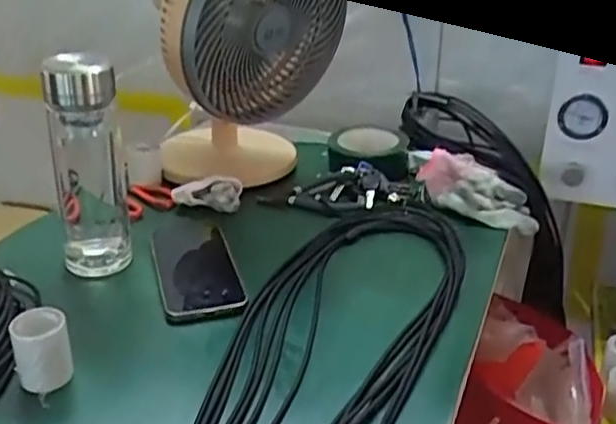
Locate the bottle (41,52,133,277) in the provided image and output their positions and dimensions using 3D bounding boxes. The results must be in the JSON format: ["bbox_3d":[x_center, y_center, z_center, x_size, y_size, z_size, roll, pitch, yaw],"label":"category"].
[{"bbox_3d":[-0.217,-0.047,0.678,0.067,0.208,0.056,-8,25,-16],"label":"bottle"}]

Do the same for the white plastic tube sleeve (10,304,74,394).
[{"bbox_3d":[-0.203,0.109,0.528,0.041,0.057,0.041,-12,26,-24],"label":"white plastic tube sleeve"}]

